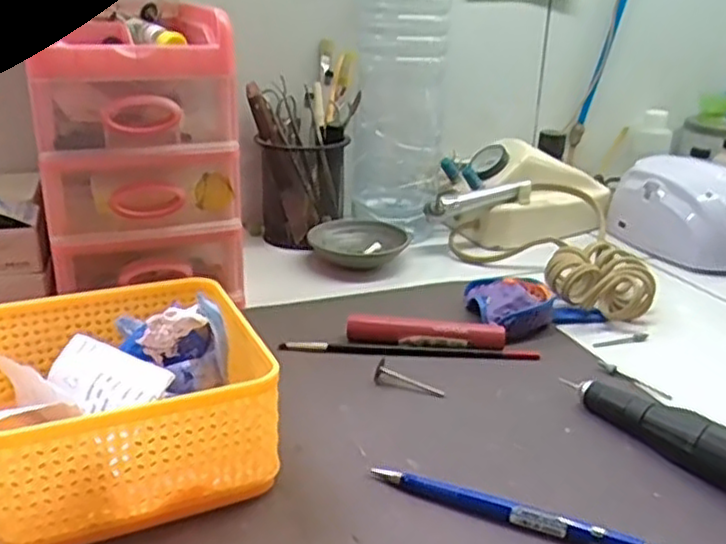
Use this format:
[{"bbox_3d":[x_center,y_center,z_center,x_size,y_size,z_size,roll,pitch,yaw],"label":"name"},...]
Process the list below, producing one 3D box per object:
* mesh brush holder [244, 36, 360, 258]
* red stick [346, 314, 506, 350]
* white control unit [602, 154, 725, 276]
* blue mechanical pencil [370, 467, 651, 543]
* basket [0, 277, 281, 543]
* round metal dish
[{"bbox_3d":[-0.056,-0.114,0.667,0.097,0.158,0.089,0,24,-5],"label":"mesh brush holder"},{"bbox_3d":[0.042,0.041,0.481,0.105,0.016,0.014,6,24,8],"label":"red stick"},{"bbox_3d":[0.313,-0.057,0.672,0.103,0.072,0.132,-3,22,-9],"label":"white control unit"},{"bbox_3d":[0.069,0.111,0.327,0.133,0.011,0.008,12,25,22],"label":"blue mechanical pencil"},{"bbox_3d":[-0.123,0.061,0.358,0.132,0.064,0.134,-10,26,-26],"label":"basket"},{"bbox_3d":[-0.001,-0.027,0.633,0.080,0.024,0.070,18,28,32],"label":"round metal dish"}]

